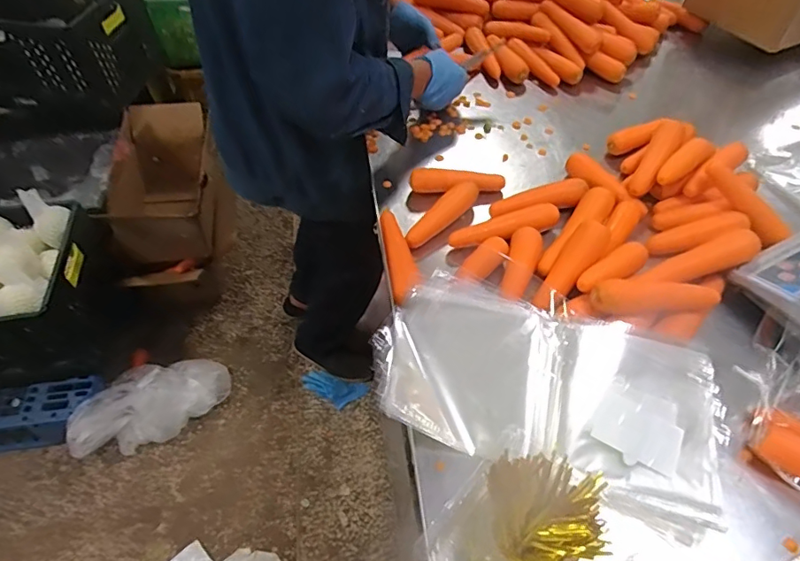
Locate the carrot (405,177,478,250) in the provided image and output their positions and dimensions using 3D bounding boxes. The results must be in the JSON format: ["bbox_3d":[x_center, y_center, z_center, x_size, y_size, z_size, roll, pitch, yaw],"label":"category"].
[{"bbox_3d":[0.066,-0.107,0.793,0.033,0.032,0.152,37,61,25],"label":"carrot"}]

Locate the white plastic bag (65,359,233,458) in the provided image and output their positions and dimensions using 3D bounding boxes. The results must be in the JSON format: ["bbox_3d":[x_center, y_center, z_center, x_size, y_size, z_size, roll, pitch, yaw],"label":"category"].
[{"bbox_3d":[-0.698,0.342,1.438,0.405,0.169,0.206,-20,55,-15],"label":"white plastic bag"}]

